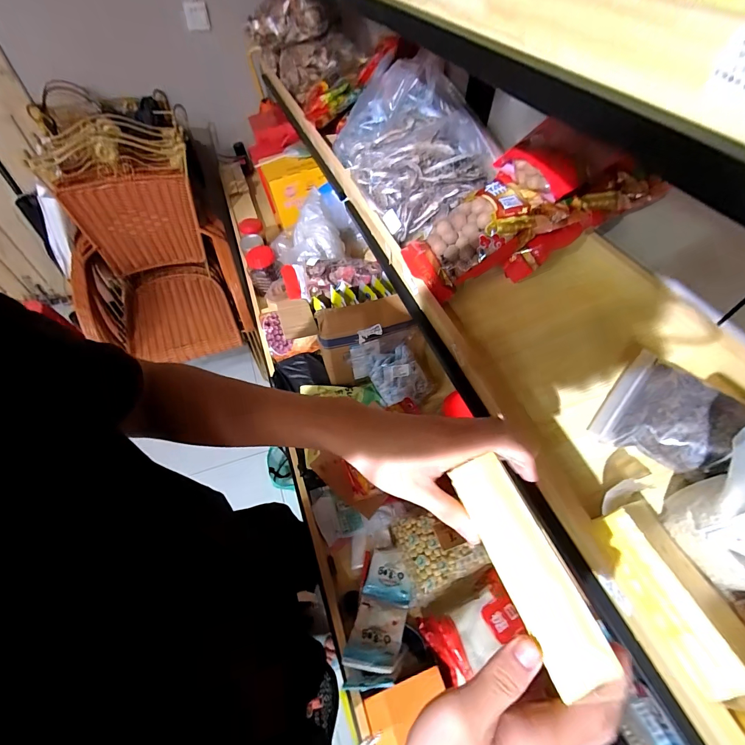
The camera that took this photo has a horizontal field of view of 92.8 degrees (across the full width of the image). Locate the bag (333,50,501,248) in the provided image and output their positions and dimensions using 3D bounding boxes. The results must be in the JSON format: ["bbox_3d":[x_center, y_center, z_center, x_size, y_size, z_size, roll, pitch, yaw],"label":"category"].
[{"bbox_3d":[0.068,-0.534,0.803,0.292,0.173,0.461,-21,56,-17],"label":"bag"}]

